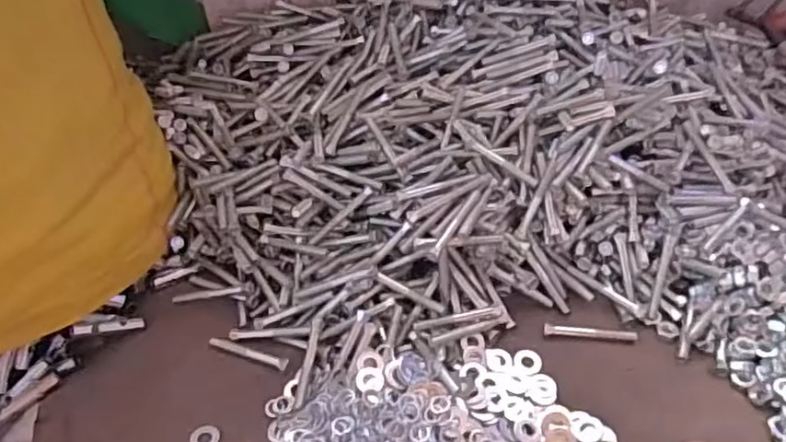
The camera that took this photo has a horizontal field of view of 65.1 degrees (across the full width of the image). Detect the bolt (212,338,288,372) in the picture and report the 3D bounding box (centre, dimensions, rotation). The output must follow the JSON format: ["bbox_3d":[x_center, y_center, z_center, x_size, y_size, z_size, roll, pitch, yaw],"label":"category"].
[{"bbox_3d":[-0.094,0.084,0.399,0.056,0.004,0.008,13,47,17],"label":"bolt"}]

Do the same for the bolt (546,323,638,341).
[{"bbox_3d":[0.127,0.071,0.396,0.058,0.009,0.006,2,44,6],"label":"bolt"}]

